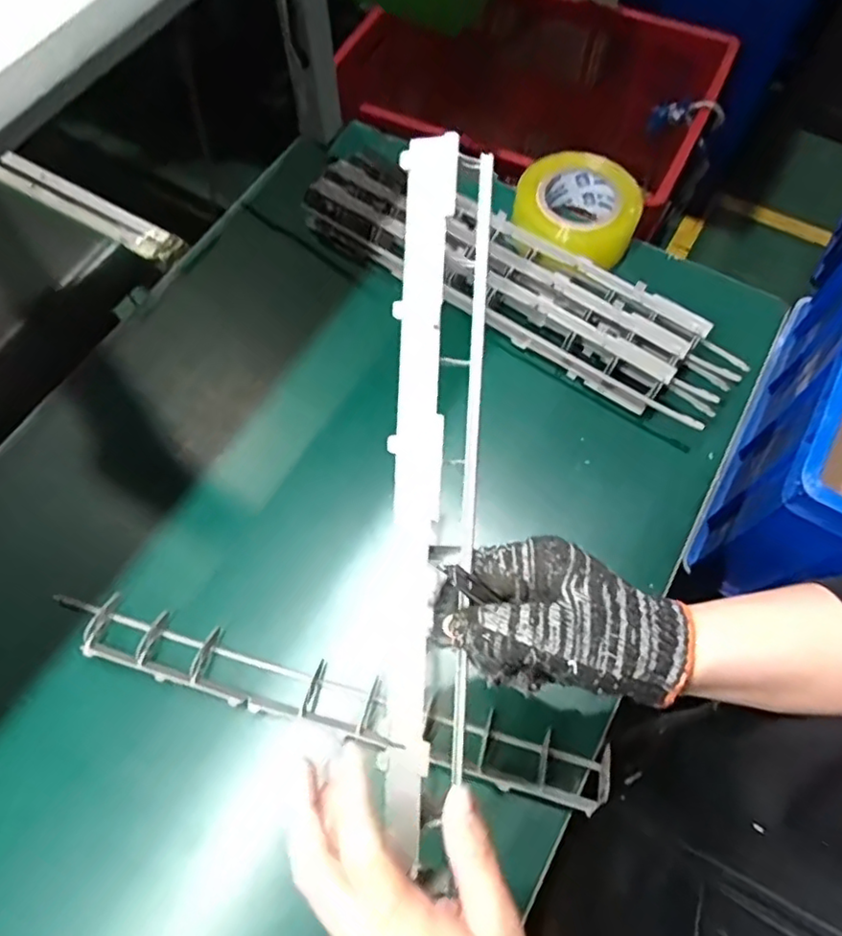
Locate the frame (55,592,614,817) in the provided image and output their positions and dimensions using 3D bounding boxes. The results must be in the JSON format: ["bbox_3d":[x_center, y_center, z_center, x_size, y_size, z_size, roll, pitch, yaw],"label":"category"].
[{"bbox_3d":[-0.077,0.181,0.488,0.448,0.027,0.051,15,68,6],"label":"frame"}]

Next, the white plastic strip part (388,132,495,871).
[{"bbox_3d":[0.007,0.021,0.291,0.038,0.024,0.325,3,97,1],"label":"white plastic strip part"}]

